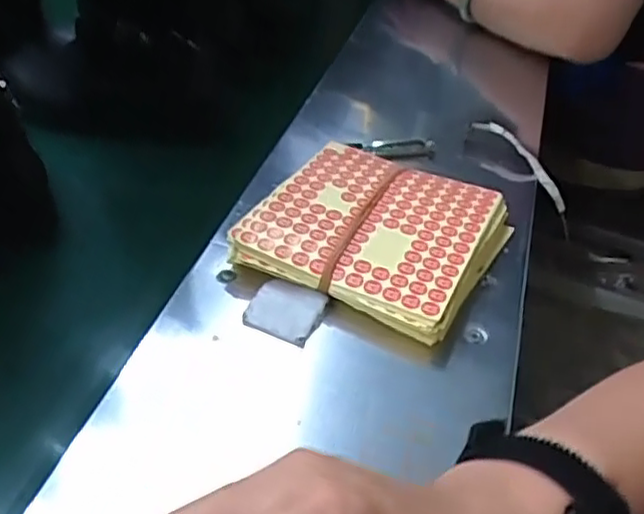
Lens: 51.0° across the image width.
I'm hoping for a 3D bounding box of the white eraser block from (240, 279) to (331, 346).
[{"bbox_3d":[-0.026,0.036,0.471,0.049,0.014,0.040,20,44,15],"label":"white eraser block"}]

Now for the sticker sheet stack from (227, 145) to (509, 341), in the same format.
[{"bbox_3d":[0.043,-0.020,0.528,0.169,0.033,0.171,22,45,17],"label":"sticker sheet stack"}]

